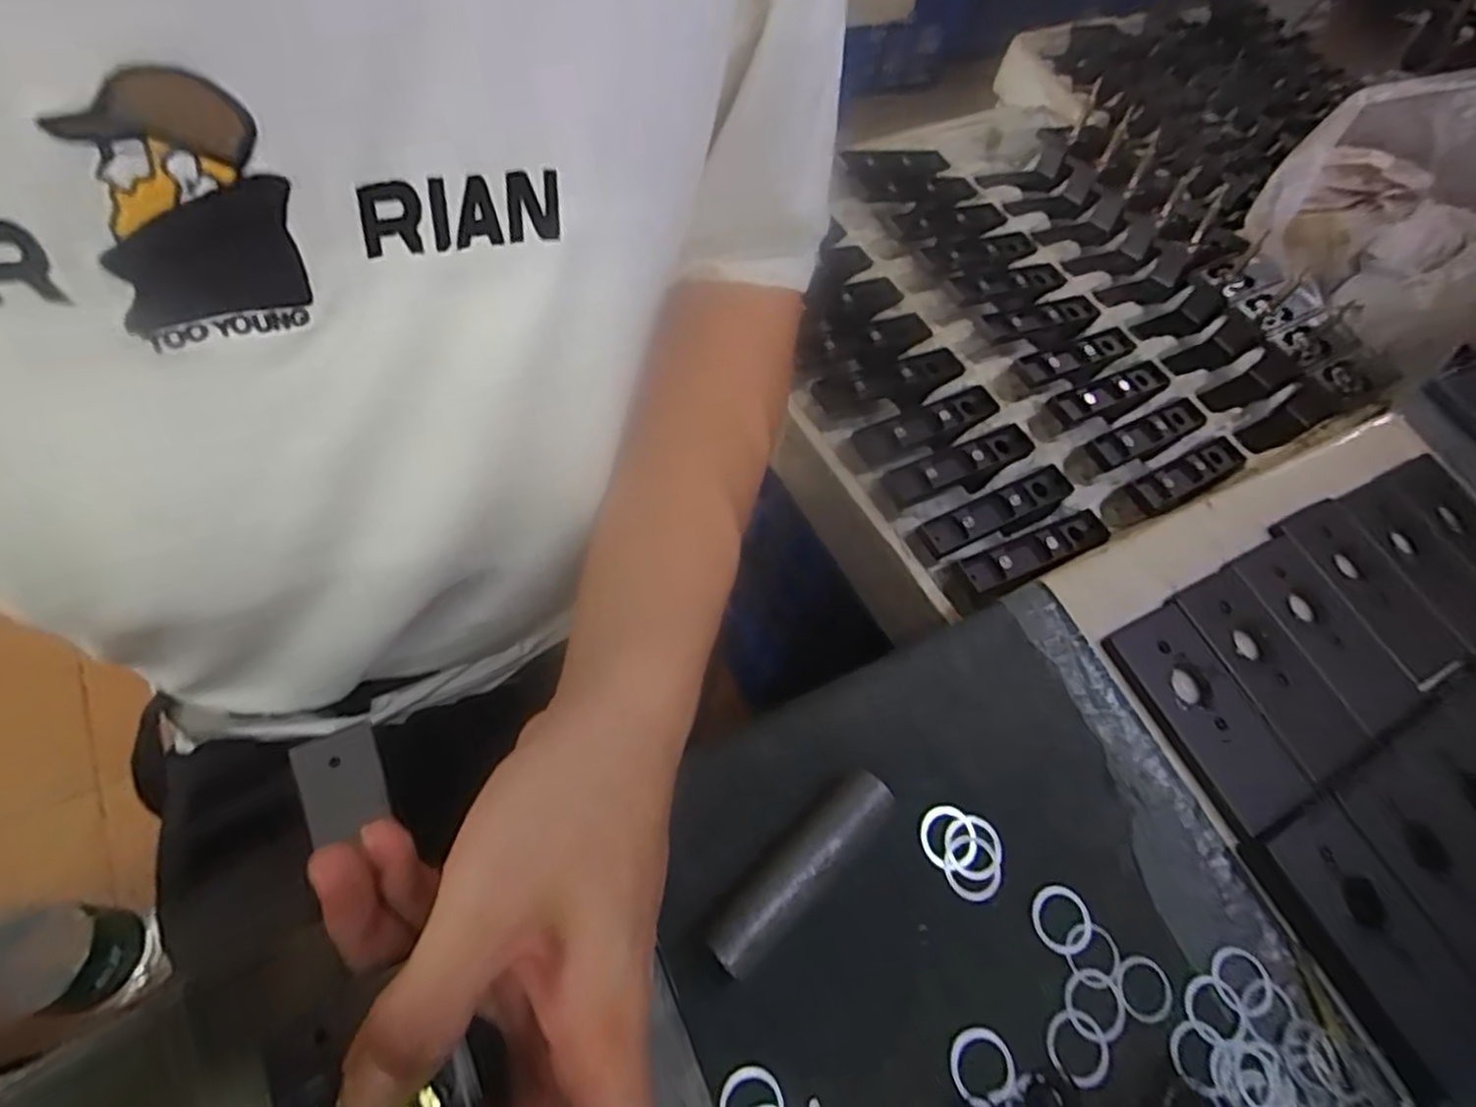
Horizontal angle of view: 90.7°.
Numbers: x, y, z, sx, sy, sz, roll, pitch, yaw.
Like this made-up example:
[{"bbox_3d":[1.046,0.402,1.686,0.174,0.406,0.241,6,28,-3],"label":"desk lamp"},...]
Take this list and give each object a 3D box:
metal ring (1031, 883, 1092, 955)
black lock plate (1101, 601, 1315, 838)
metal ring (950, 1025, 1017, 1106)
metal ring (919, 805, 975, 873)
[{"bbox_3d":[0.139,0.156,0.312,0.025,0.004,0.026,4,61,-7],"label":"metal ring"},{"bbox_3d":[0.229,0.075,0.353,0.048,0.008,0.102,-23,68,-19],"label":"black lock plate"},{"bbox_3d":[0.095,0.198,0.281,0.025,0.004,0.026,4,61,-7],"label":"metal ring"},{"bbox_3d":[0.092,0.124,0.319,0.025,0.004,0.026,4,61,-7],"label":"metal ring"}]

